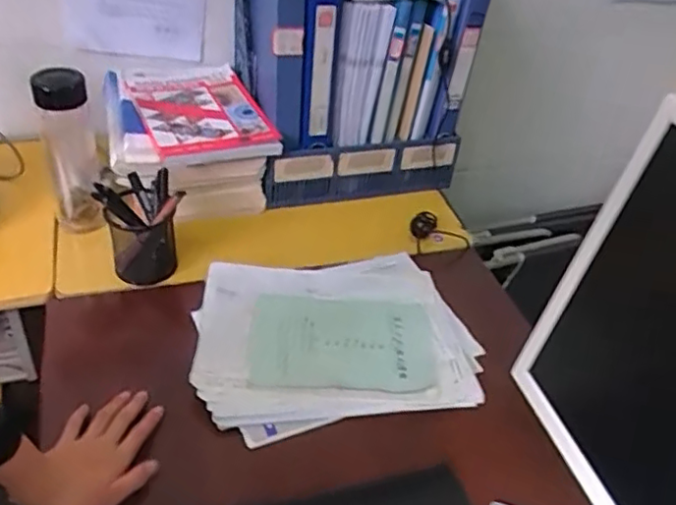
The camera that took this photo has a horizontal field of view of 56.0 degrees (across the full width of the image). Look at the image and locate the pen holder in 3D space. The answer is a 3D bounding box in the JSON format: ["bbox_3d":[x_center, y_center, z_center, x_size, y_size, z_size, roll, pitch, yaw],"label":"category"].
[{"bbox_3d":[-0.253,-0.029,0.822,0.093,0.127,0.077,-11,41,-21],"label":"pen holder"}]

